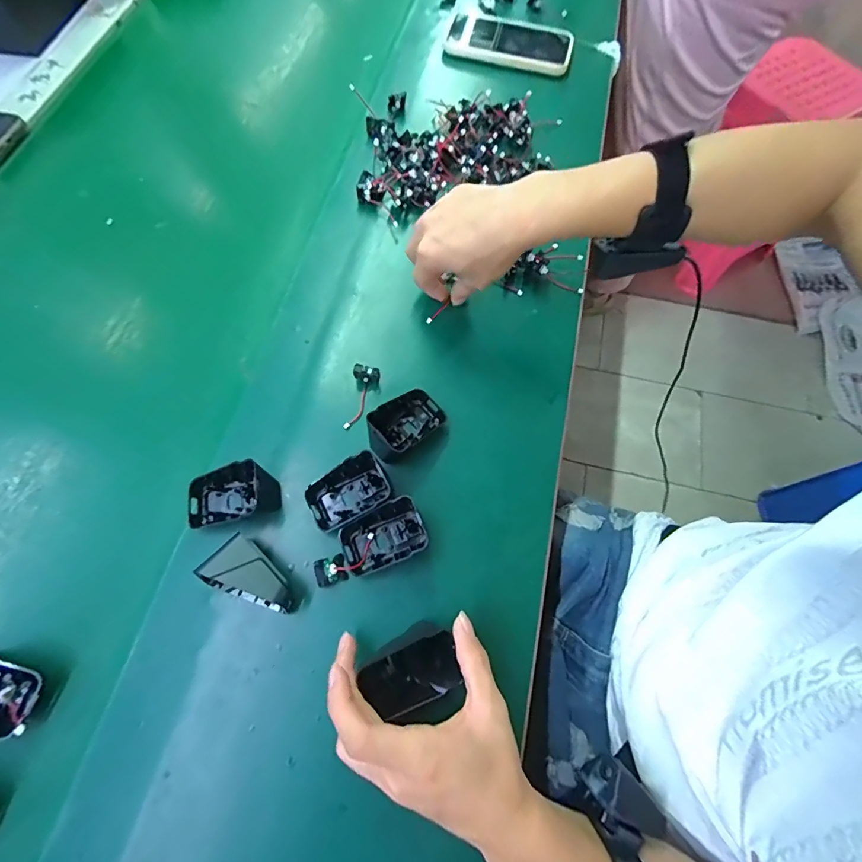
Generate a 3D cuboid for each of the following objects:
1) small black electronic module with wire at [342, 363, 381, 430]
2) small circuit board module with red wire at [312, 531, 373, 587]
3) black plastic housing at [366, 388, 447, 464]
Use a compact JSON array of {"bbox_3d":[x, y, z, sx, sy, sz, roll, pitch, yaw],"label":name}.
[{"bbox_3d":[-0.063,-0.034,0.391,0.024,0.016,0.065,8,69,2],"label":"small black electronic module with wire"},{"bbox_3d":[-0.067,0.105,0.343,0.053,0.015,0.022,-28,72,-11],"label":"small circuit board module with red wire"},{"bbox_3d":[-0.022,-0.008,0.371,0.069,0.043,0.041,-42,75,-15],"label":"black plastic housing"}]

